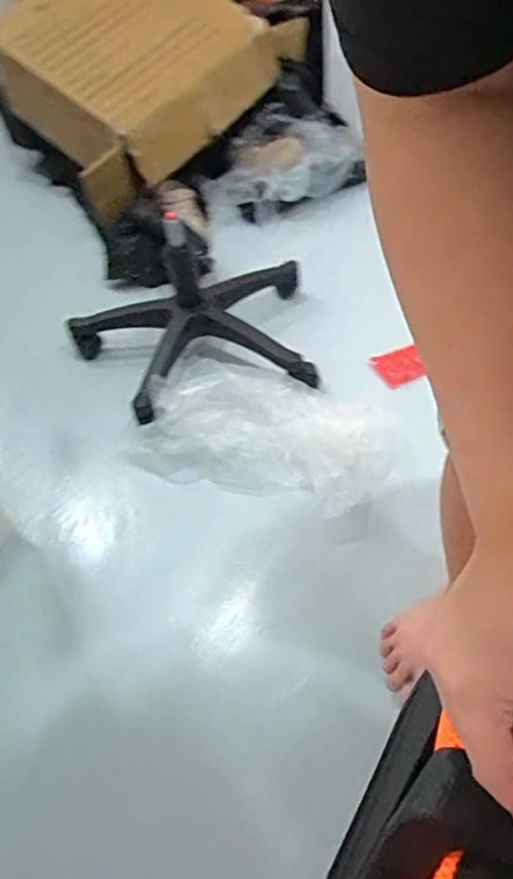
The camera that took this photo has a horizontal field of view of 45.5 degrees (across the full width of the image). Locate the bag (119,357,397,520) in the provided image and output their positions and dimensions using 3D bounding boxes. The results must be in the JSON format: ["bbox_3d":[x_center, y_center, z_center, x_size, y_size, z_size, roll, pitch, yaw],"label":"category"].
[{"bbox_3d":[-0.003,-0.004,1.032,0.422,0.131,0.212,20,52,20],"label":"bag"}]

